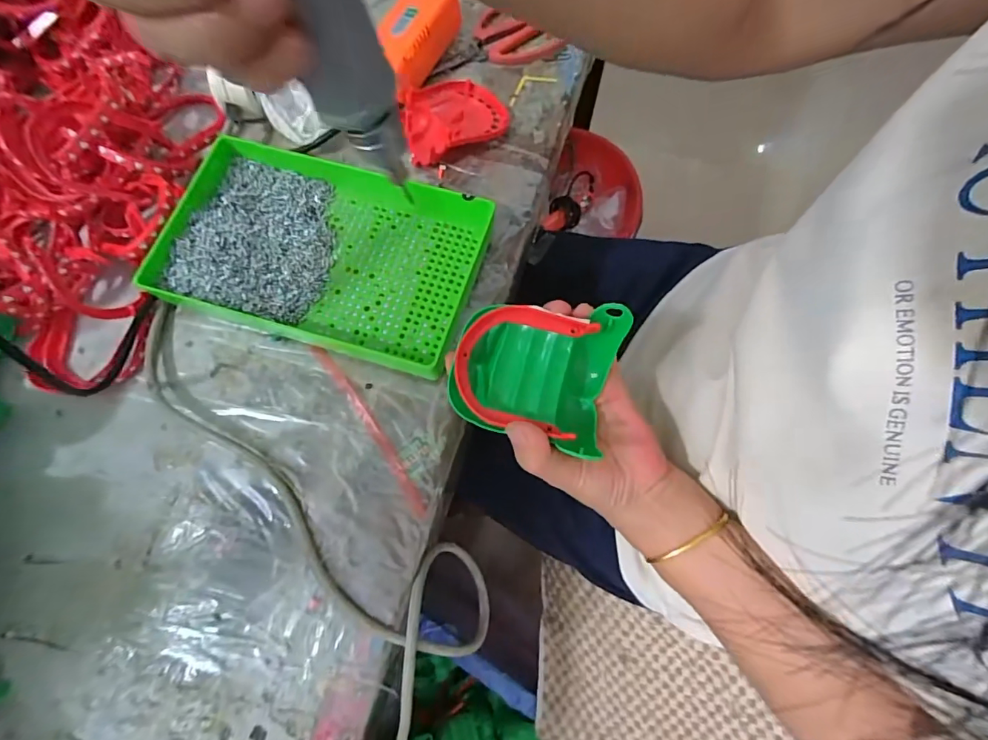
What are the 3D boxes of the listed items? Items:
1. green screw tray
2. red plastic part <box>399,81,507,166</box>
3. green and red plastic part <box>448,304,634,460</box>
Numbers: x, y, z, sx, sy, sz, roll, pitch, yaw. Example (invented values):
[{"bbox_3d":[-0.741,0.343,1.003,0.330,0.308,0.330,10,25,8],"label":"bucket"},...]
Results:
[{"bbox_3d":[-0.136,-0.095,0.376,0.245,0.039,0.155,14,72,5],"label":"green screw tray"},{"bbox_3d":[-0.039,-0.233,0.422,0.100,0.029,0.079,-35,75,-10],"label":"red plastic part"},{"bbox_3d":[0.025,0.003,0.288,0.095,0.049,0.081,13,72,5],"label":"green and red plastic part"}]

